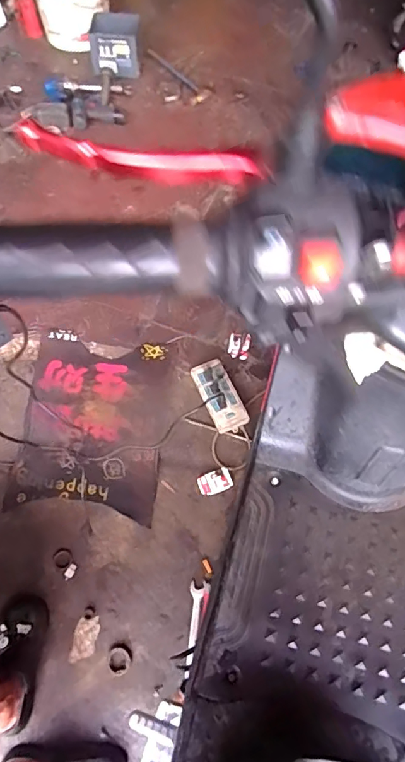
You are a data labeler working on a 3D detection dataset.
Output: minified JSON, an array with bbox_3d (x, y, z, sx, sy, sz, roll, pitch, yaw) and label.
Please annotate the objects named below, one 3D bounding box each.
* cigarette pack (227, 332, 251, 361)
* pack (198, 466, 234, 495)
[{"bbox_3d":[0.099,-0.097,1.259,0.057,0.021,0.077,10,64,3],"label":"cigarette pack"},{"bbox_3d":[0.031,0.255,1.159,0.080,0.021,0.052,-17,66,-11],"label":"pack"}]

